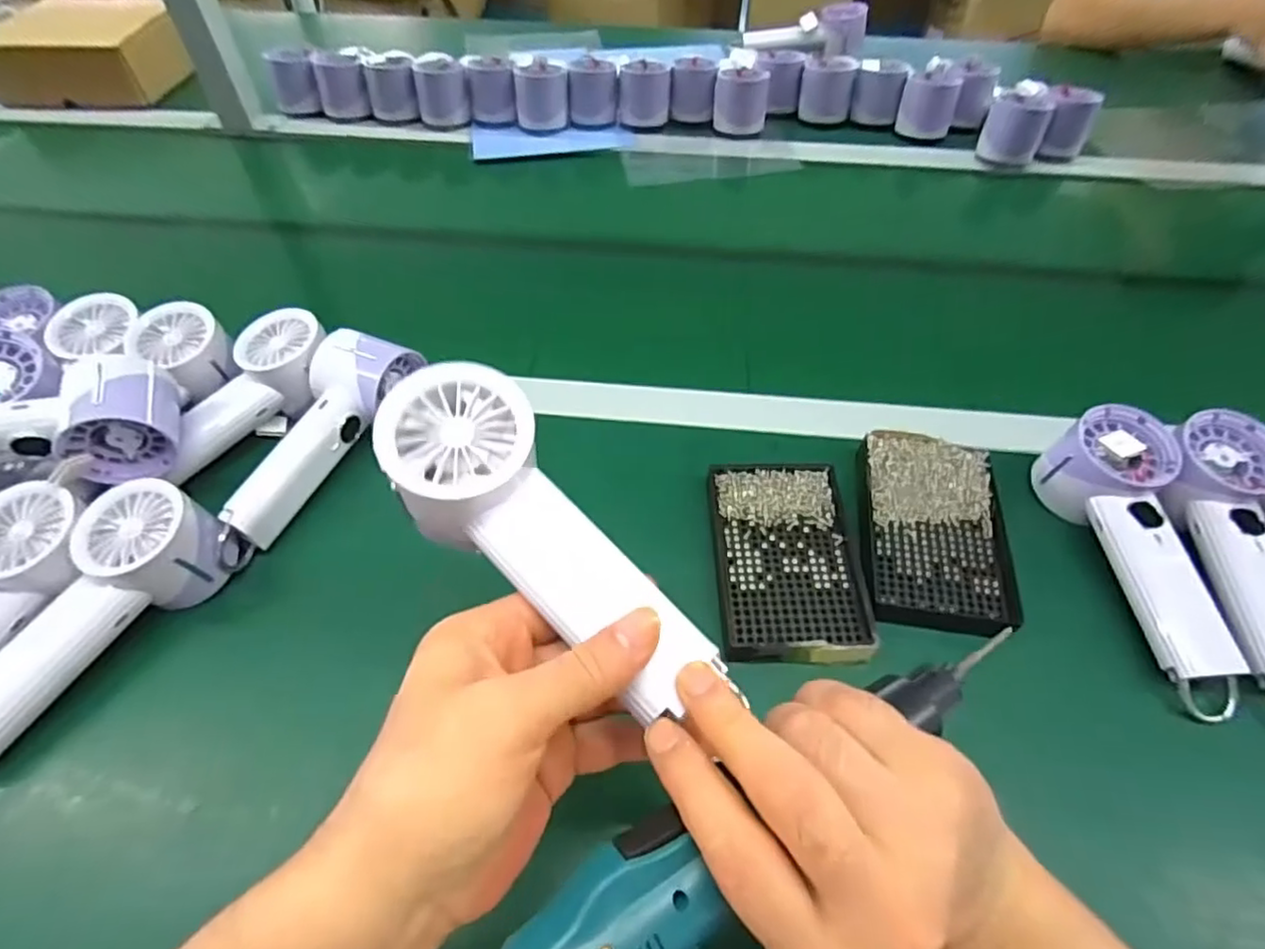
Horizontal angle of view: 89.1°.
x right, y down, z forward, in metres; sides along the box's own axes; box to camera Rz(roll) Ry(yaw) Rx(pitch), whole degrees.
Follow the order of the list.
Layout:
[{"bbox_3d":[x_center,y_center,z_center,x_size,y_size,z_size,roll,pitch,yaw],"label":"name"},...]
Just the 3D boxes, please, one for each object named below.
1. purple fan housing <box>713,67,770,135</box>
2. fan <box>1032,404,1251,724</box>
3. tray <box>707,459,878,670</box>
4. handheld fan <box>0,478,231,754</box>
[{"bbox_3d":[0.137,-0.468,0.807,0.067,0.058,0.052,7,53,5],"label":"purple fan housing"},{"bbox_3d":[0.332,0.053,0.418,0.065,0.057,0.197,-5,66,-4],"label":"fan"},{"bbox_3d":[0.100,0.053,0.422,0.088,0.014,0.140,-1,53,-1],"label":"tray"},{"bbox_3d":[-0.328,0.096,0.379,0.060,0.059,0.197,28,71,20],"label":"handheld fan"}]

